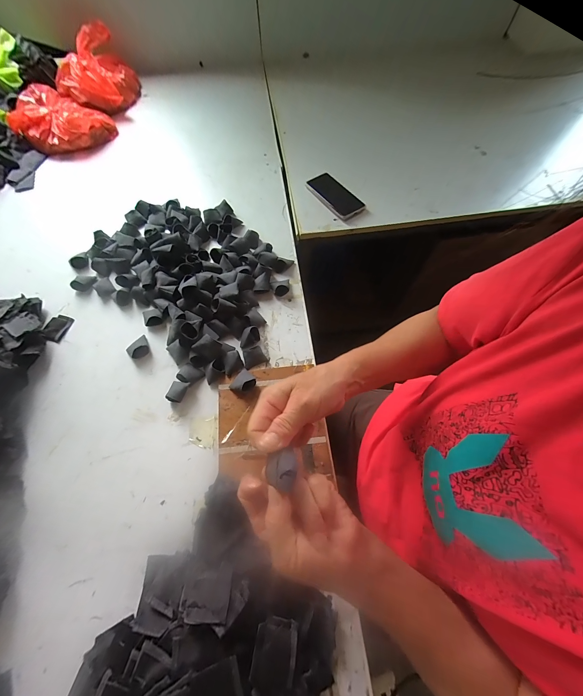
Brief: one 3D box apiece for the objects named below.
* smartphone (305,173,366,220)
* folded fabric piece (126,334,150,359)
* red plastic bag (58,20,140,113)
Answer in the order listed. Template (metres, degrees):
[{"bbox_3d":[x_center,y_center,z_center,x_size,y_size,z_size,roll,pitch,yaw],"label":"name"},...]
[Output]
[{"bbox_3d":[0.104,-0.371,0.650,0.067,0.013,0.151,-38,76,-2],"label":"smartphone"},{"bbox_3d":[-0.294,-0.002,0.515,0.034,0.022,0.044,34,71,14],"label":"folded fabric piece"},{"bbox_3d":[-0.580,-0.809,0.793,0.221,0.122,0.183,-23,69,-9],"label":"red plastic bag"}]

